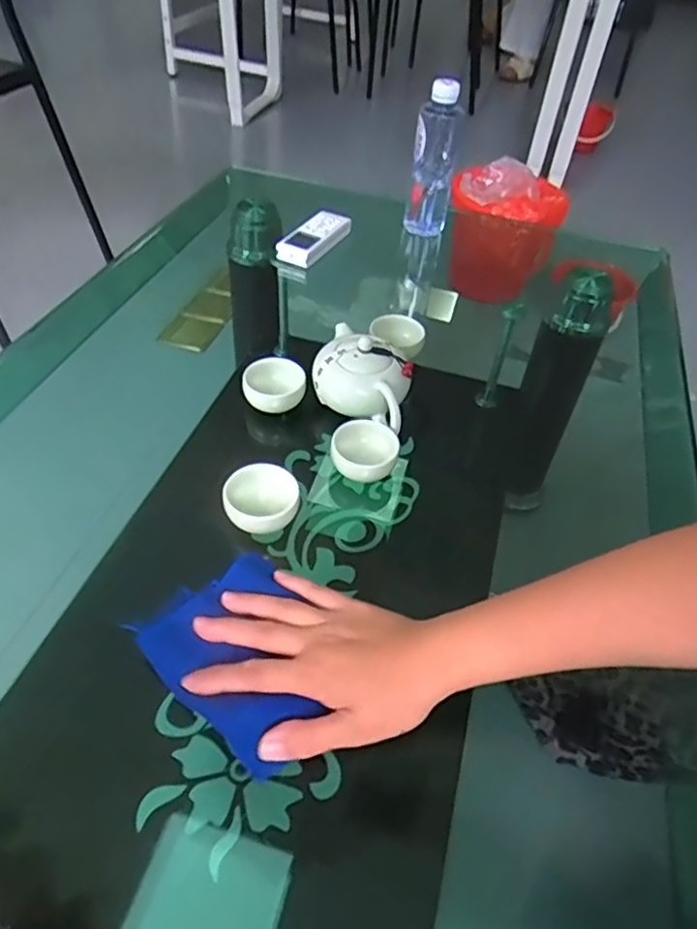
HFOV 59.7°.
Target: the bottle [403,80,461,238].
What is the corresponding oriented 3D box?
[{"bbox_3d":[0.116,-0.412,0.821,0.058,0.187,0.050,8,46,2],"label":"bottle"}]

